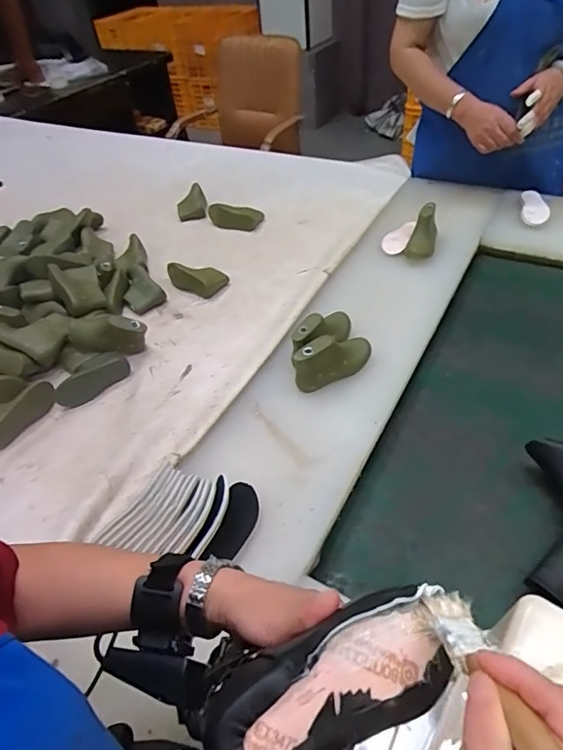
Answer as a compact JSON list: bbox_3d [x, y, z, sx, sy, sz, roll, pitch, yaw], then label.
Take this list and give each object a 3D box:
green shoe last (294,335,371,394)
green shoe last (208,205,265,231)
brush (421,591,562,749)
[{"bbox_3d":[0.089,-0.029,0.776,0.151,0.074,0.046,-29,49,-23],"label":"green shoe last"},{"bbox_3d":[-0.112,-0.388,1.180,0.137,0.052,0.061,-2,45,3],"label":"green shoe last"},{"bbox_3d":[0.098,0.140,0.213,0.026,0.013,0.137,-7,4,-2],"label":"brush"}]

